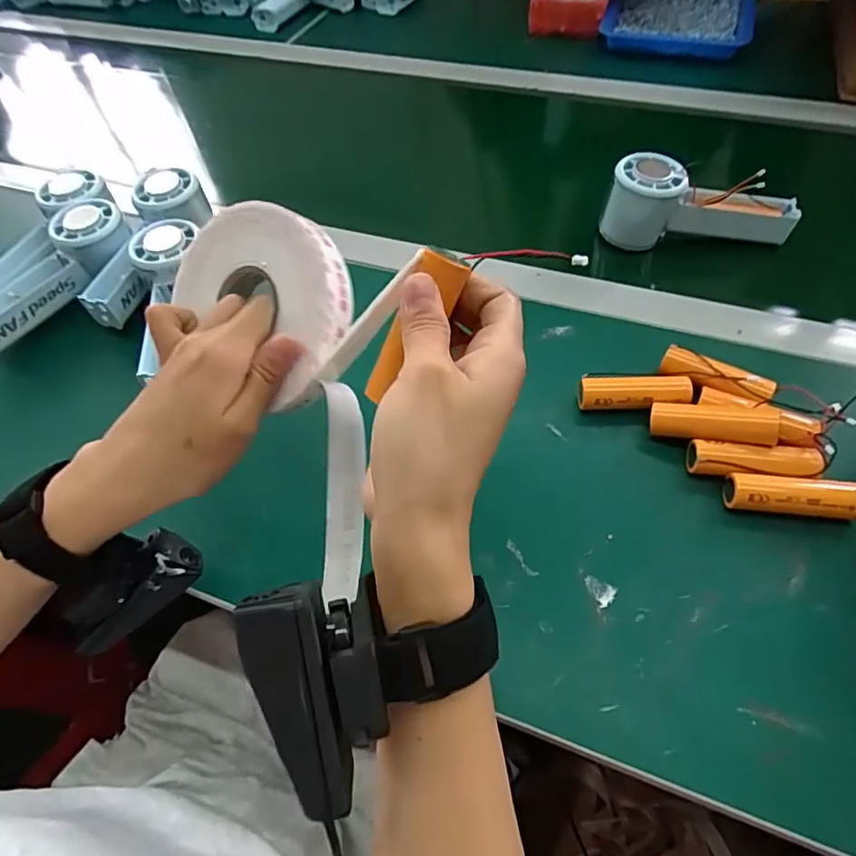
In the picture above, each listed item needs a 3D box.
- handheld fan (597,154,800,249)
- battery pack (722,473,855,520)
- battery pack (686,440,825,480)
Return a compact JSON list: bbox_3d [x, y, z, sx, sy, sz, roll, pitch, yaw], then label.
[{"bbox_3d":[0.229,-0.191,0.466,0.149,0.060,0.049,3,56,5],"label":"handheld fan"},{"bbox_3d":[0.216,0.043,0.327,0.072,0.022,0.022,6,56,7],"label":"battery pack"},{"bbox_3d":[0.200,0.024,0.341,0.072,0.023,0.020,7,56,8],"label":"battery pack"}]

